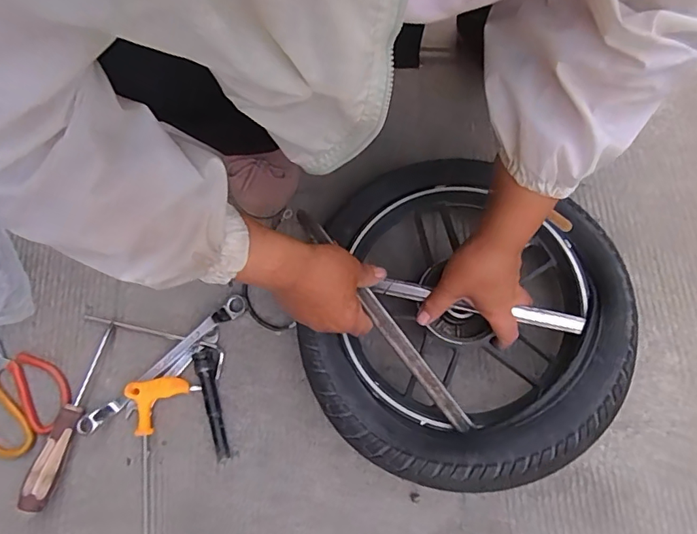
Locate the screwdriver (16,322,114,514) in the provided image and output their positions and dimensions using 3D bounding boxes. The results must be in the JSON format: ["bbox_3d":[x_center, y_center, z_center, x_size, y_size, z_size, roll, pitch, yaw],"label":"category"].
[{"bbox_3d":[-0.313,0.164,0.545,0.026,0.033,0.201,12,75,5],"label":"screwdriver"}]

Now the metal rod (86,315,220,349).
[{"bbox_3d":[-0.242,0.077,0.585,0.170,0.007,0.006,12,75,5],"label":"metal rod"}]

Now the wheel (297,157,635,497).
[{"bbox_3d":[0.121,0.054,0.526,0.310,0.102,0.330,-1,74,2],"label":"wheel"}]

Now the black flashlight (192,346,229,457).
[{"bbox_3d":[-0.153,0.153,0.556,0.026,0.020,0.125,-18,74,-3],"label":"black flashlight"}]

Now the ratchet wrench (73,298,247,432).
[{"bbox_3d":[-0.214,0.110,0.563,0.226,0.017,0.022,-39,76,-9],"label":"ratchet wrench"}]

